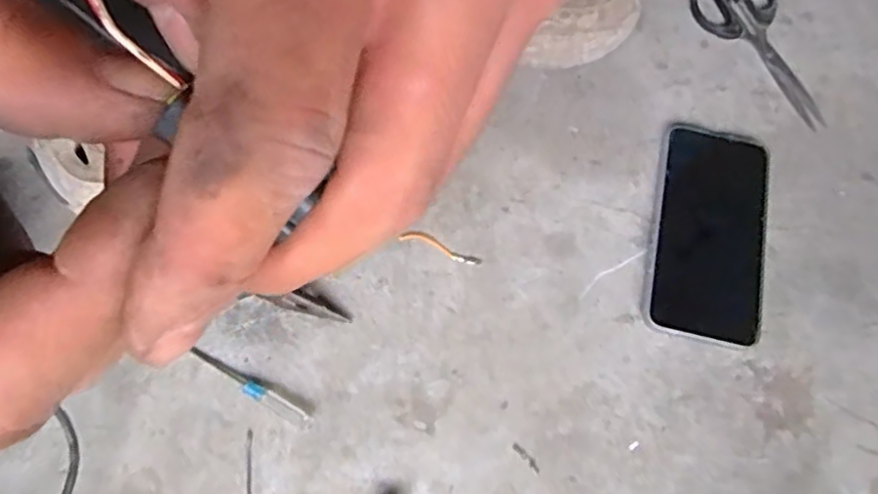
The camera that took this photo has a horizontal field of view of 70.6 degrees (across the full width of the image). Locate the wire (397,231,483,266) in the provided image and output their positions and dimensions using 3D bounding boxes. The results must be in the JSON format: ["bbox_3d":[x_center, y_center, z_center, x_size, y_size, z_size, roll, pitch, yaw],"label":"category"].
[{"bbox_3d":[0.001,0.000,0.454,0.062,0.006,0.012,20,72,5],"label":"wire"}]

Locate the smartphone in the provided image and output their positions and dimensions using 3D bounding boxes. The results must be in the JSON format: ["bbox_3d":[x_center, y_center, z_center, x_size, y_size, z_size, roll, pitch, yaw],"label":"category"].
[{"bbox_3d":[0.199,-0.015,0.458,0.080,0.017,0.170,13,72,3],"label":"smartphone"}]

